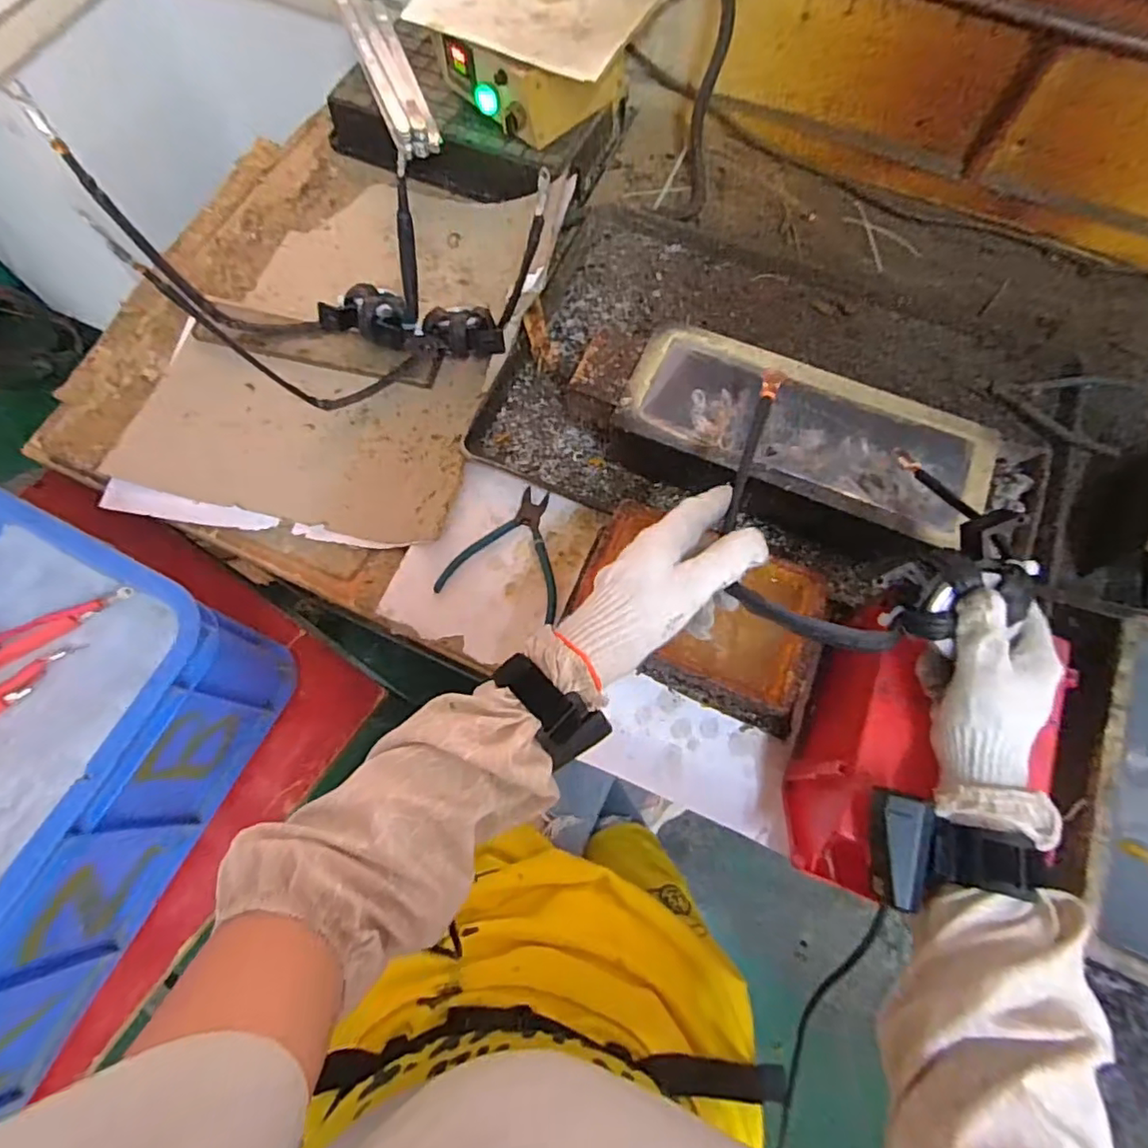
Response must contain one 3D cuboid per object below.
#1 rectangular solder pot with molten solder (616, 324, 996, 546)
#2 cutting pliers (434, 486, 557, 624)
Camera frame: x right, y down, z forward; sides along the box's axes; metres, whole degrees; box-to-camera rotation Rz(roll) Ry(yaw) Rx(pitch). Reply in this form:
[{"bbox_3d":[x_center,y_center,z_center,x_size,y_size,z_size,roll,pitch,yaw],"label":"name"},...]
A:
[{"bbox_3d":[0.217,-0.120,0.594,0.342,0.084,0.156,21,72,7],"label":"rectangular solder pot with molten solder"},{"bbox_3d":[-0.058,-0.027,0.600,0.121,0.011,0.132,18,71,6],"label":"cutting pliers"}]

